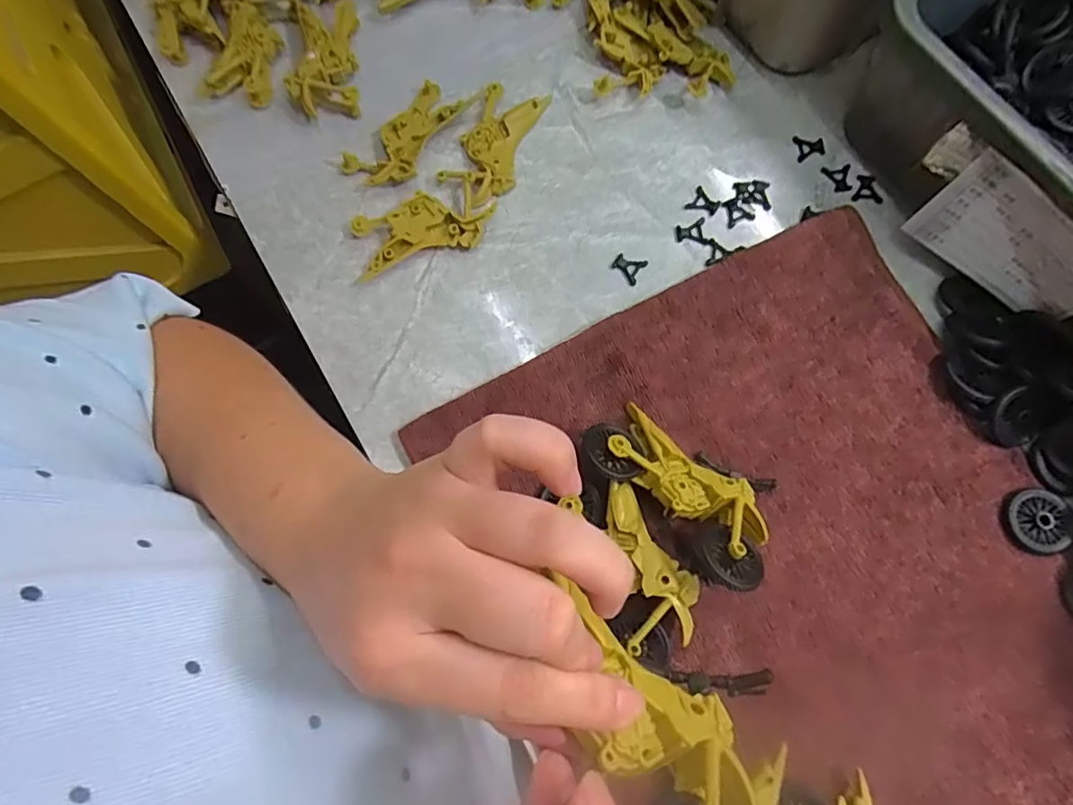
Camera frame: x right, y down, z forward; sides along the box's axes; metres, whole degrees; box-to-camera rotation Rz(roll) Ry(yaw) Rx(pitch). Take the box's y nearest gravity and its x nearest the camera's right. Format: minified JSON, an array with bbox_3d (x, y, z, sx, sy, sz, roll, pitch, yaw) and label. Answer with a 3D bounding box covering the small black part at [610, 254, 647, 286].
[{"bbox_3d":[0.063,-0.094,0.399,0.021,0.004,0.021,28,76,9],"label":"small black part"}]

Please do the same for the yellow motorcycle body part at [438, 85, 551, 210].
[{"bbox_3d":[-0.030,-0.192,0.425,0.049,0.013,0.095,23,75,8],"label":"yellow motorcycle body part"}]

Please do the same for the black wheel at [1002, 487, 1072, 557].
[{"bbox_3d":[0.294,0.070,0.339,0.036,0.005,0.038,0,73,1],"label":"black wheel"}]

